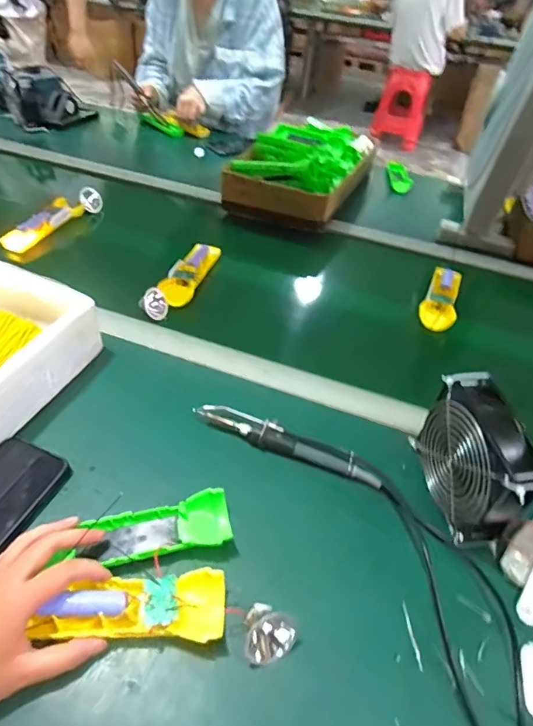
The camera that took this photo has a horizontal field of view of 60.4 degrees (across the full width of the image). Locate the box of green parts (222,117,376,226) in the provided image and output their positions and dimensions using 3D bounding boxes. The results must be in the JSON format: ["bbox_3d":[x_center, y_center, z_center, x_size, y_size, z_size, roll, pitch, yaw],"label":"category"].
[{"bbox_3d":[0.084,-0.422,0.974,0.241,0.102,0.379,17,44,10],"label":"box of green parts"}]

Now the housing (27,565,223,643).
[{"bbox_3d":[-0.104,0.195,0.363,0.141,0.026,0.048,0,44,-9],"label":"housing"}]

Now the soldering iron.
[{"bbox_3d":[0.021,0.087,0.507,0.211,0.019,0.030,17,44,10],"label":"soldering iron"}]

